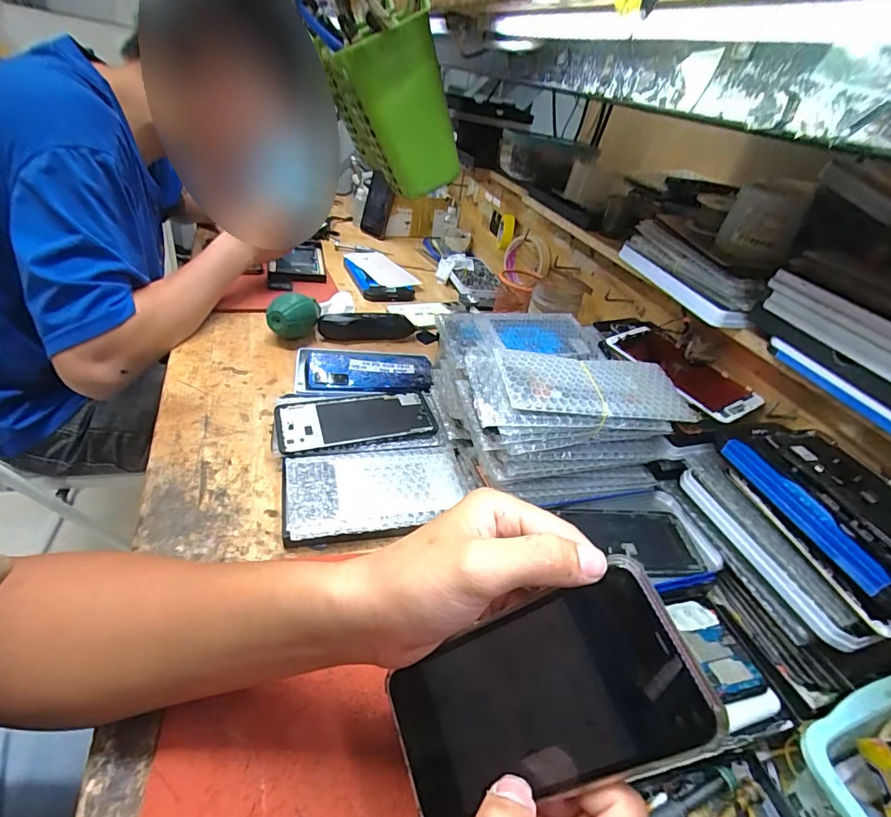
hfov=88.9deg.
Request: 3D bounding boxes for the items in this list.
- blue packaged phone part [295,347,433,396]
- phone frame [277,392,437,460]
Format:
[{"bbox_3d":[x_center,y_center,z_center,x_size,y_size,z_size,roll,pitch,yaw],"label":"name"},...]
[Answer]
[{"bbox_3d":[-0.105,-0.046,0.585,0.171,0.016,0.105,3,37,-12],"label":"blue packaged phone part"},{"bbox_3d":[-0.096,0.012,0.484,0.160,0.007,0.079,-9,43,-21],"label":"phone frame"}]

